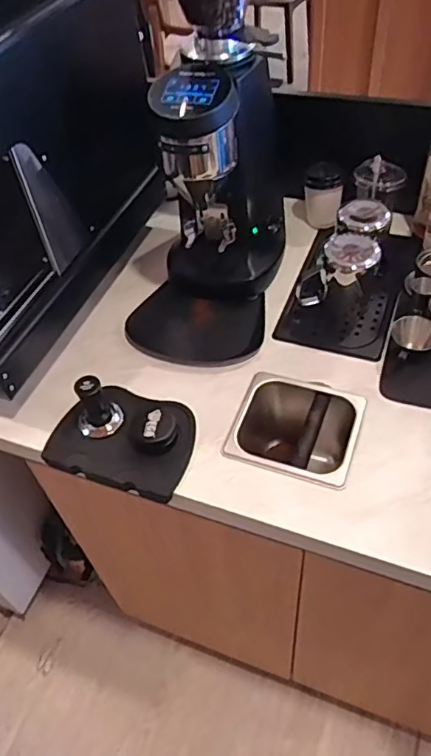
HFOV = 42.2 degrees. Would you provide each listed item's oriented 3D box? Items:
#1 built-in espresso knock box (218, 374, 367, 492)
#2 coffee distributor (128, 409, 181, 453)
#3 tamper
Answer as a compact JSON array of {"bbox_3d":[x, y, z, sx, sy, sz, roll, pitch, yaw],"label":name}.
[{"bbox_3d":[0.119,0.109,0.843,0.171,0.142,0.160,14,53,17],"label":"built-in espresso knock box"},{"bbox_3d":[-0.084,0.078,0.771,0.068,0.033,0.060,-10,50,-3],"label":"coffee distributor"},{"bbox_3d":[-0.172,0.031,0.785,0.063,0.084,0.051,-37,56,-23],"label":"tamper"}]

